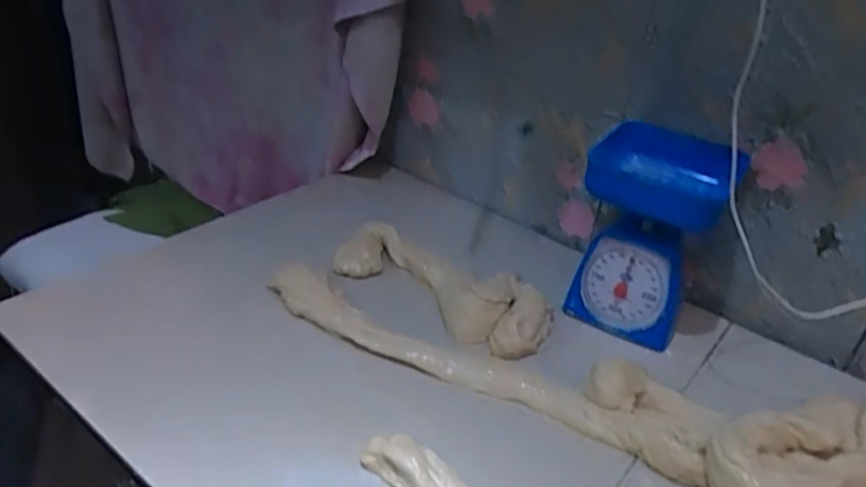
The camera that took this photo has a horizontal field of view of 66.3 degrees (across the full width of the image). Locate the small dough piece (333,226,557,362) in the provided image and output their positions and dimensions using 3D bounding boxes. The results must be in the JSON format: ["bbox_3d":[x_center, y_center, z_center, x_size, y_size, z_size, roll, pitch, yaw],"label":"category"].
[{"bbox_3d":[0.010,0.046,0.781,0.276,0.047,0.109,24,38,27],"label":"small dough piece"}]

